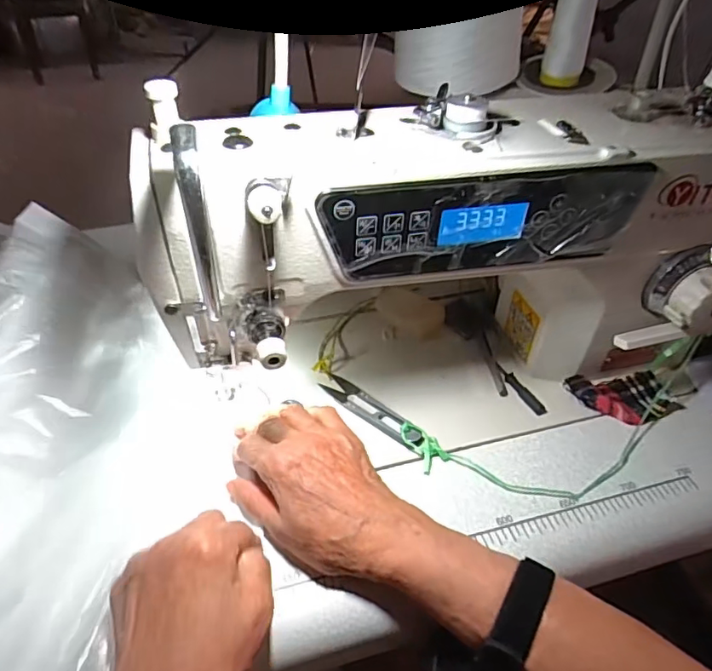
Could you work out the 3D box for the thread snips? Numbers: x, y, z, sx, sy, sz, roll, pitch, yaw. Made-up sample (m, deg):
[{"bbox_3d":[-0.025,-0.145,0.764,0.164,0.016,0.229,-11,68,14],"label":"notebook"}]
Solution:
[{"bbox_3d":[0.013,0.062,0.440,0.023,0.009,0.104,-32,52,-32],"label":"thread snips"}]

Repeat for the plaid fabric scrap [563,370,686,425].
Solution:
[{"bbox_3d":[0.227,0.051,0.453,0.087,0.014,0.050,-4,43,-7],"label":"plaid fabric scrap"}]

